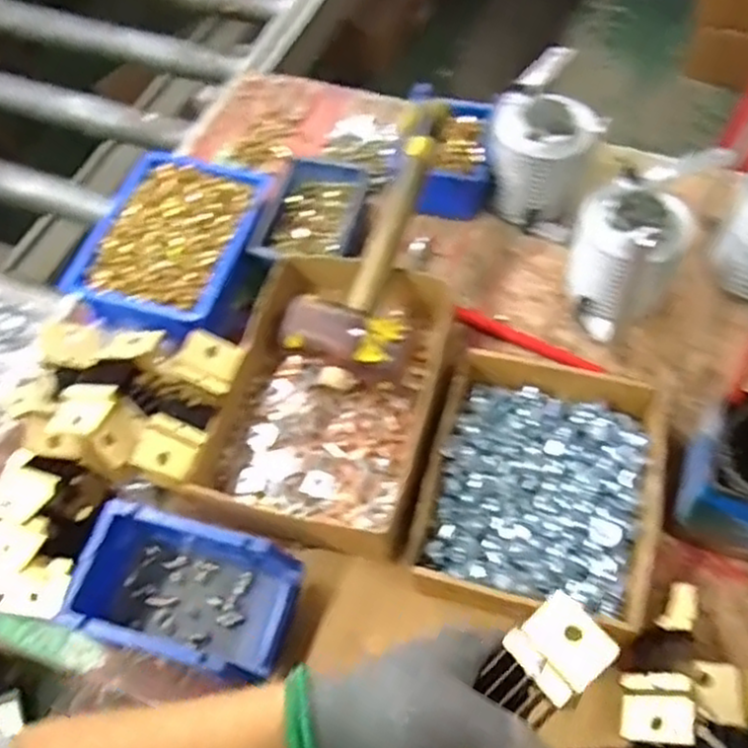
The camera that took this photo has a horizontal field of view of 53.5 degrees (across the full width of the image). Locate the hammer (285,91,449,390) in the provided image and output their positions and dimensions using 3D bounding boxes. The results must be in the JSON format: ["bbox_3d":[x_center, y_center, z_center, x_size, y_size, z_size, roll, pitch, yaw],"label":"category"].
[{"bbox_3d":[0.018,-0.126,0.682,0.108,0.045,0.263,20,77,16],"label":"hammer"}]

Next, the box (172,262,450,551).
[{"bbox_3d":[-0.033,0.016,0.681,0.192,0.058,0.274,12,61,12],"label":"box"}]

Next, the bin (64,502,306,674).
[{"bbox_3d":[-0.146,0.173,0.585,0.155,0.074,0.097,12,61,12],"label":"bin"}]

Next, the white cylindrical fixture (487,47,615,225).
[{"bbox_3d":[0.175,-0.264,0.803,0.099,0.119,0.166,-2,59,4],"label":"white cylindrical fixture"}]

